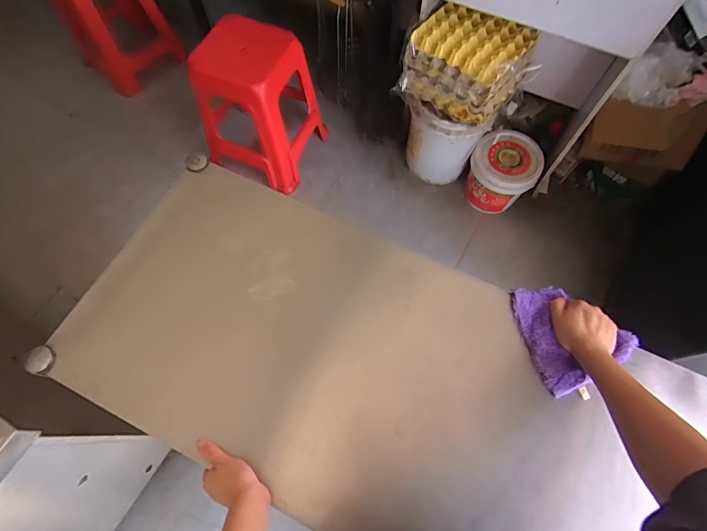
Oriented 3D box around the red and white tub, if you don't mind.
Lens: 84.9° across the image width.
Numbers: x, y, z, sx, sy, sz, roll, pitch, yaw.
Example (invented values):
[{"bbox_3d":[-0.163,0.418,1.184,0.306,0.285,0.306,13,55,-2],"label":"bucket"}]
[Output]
[{"bbox_3d":[0.570,-0.361,1.466,0.236,0.224,0.251,0,67,-1],"label":"red and white tub"}]

